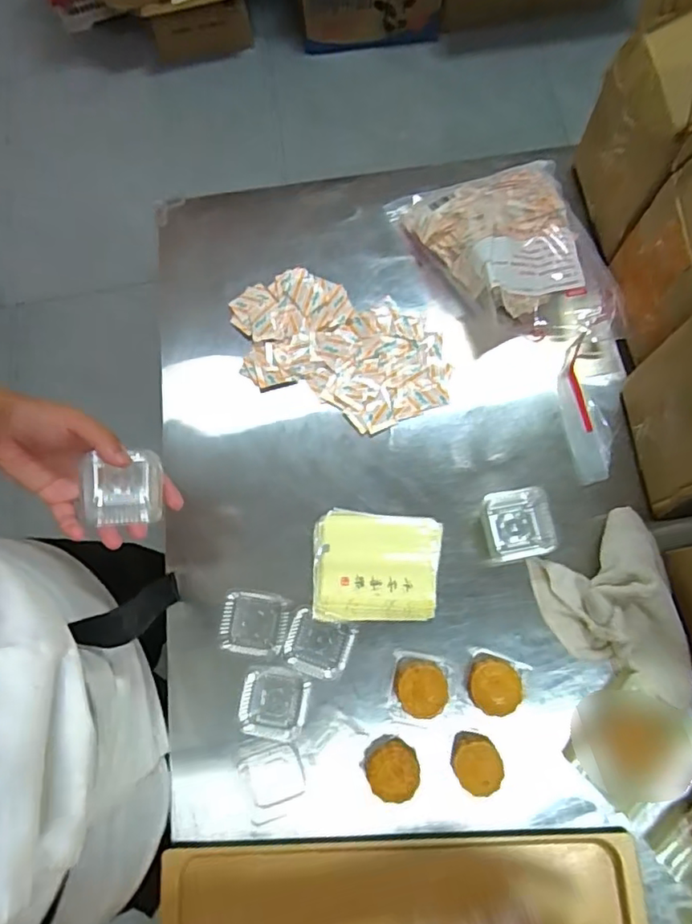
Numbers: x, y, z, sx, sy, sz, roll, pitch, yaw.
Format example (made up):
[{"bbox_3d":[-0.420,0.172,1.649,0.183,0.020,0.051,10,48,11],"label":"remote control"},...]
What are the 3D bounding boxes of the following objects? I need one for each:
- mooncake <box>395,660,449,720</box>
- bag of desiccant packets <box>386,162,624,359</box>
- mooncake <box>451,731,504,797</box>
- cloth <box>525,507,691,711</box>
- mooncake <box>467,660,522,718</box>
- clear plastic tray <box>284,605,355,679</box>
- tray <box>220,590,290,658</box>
[{"bbox_3d":[0.072,0.218,0.560,0.047,0.024,0.050,-3,76,4],"label":"mooncake"},{"bbox_3d":[0.174,-0.237,0.651,0.212,0.091,0.241,-8,74,1],"label":"bag of desiccant packets"},{"bbox_3d":[0.120,0.279,0.541,0.042,0.029,0.053,-25,76,-2],"label":"mooncake"},{"bbox_3d":[0.254,0.142,0.553,0.117,0.065,0.181,-13,74,0],"label":"cloth"},{"bbox_3d":[0.141,0.216,0.559,0.047,0.030,0.049,-12,75,1],"label":"mooncake"},{"bbox_3d":[-0.028,0.183,0.581,0.064,0.020,0.055,20,78,9],"label":"clear plastic tray"},{"bbox_3d":[-0.094,0.165,0.596,0.065,0.021,0.061,7,77,6],"label":"tray"}]

